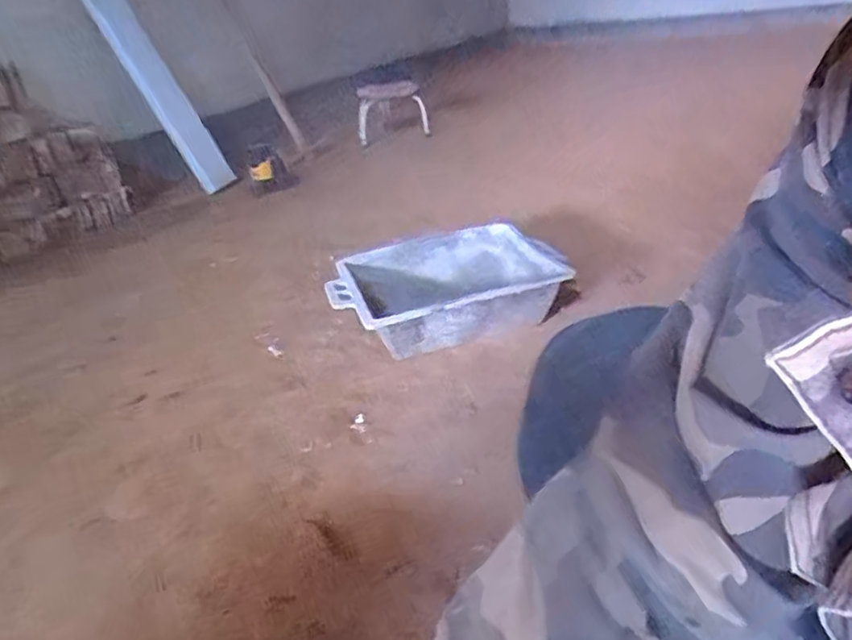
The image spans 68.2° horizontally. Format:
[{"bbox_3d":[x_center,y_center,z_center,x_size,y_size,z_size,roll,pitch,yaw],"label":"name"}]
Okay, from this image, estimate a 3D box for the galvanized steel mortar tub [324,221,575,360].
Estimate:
[{"bbox_3d":[0.045,-0.069,1.437,0.516,0.130,0.404,-14,28,-14],"label":"galvanized steel mortar tub"}]

